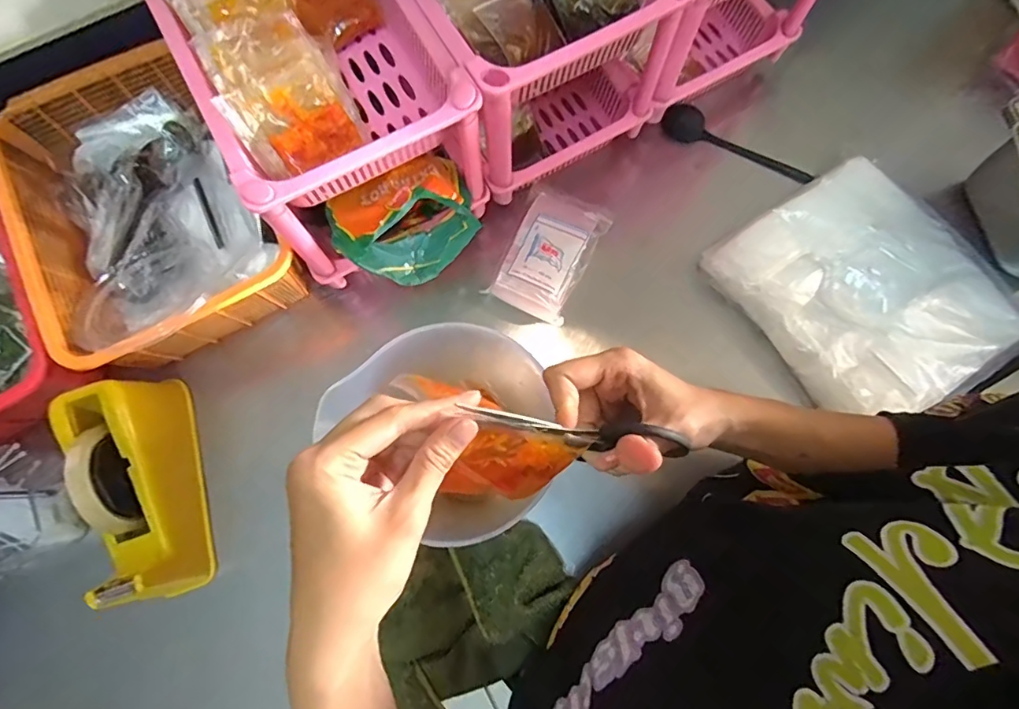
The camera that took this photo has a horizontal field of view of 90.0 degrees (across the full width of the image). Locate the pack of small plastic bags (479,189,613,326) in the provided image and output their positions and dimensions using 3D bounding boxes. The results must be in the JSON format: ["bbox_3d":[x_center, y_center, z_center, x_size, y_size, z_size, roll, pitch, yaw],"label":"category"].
[{"bbox_3d":[0.044,-0.113,0.551,0.085,0.027,0.143,25,78,7],"label":"pack of small plastic bags"}]

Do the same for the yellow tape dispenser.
[{"bbox_3d":[-0.335,0.122,0.461,0.062,0.107,0.190,-20,77,-5],"label":"yellow tape dispenser"}]

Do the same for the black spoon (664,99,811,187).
[{"bbox_3d":[0.262,-0.241,0.594,0.178,0.039,0.019,29,47,5],"label":"black spoon"}]

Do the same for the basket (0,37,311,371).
[{"bbox_3d":[-0.373,-0.142,0.519,0.197,0.089,0.303,-31,78,-7],"label":"basket"}]

